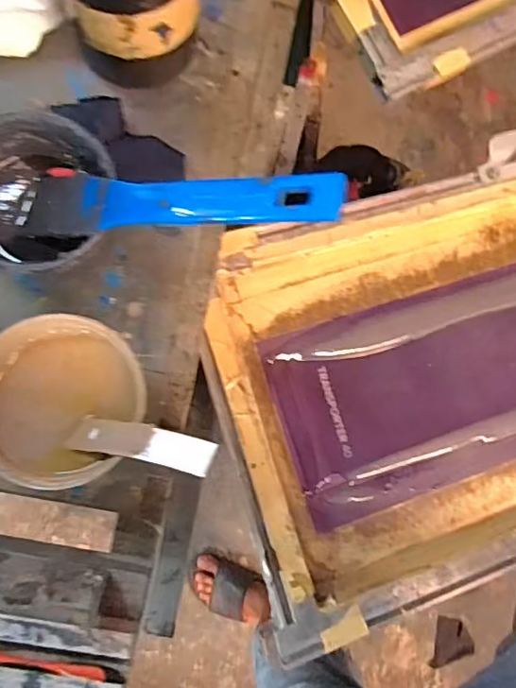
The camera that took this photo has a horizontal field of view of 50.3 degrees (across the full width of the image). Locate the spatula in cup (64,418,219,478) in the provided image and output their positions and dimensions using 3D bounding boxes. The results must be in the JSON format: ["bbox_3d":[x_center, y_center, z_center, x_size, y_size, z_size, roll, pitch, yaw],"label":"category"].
[{"bbox_3d":[-0.081,0.066,0.368,0.110,0.011,0.024,6,81,22],"label":"spatula in cup"}]

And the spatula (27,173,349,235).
[{"bbox_3d":[-0.065,-0.094,0.364,0.254,0.009,0.044,7,80,29],"label":"spatula"}]

